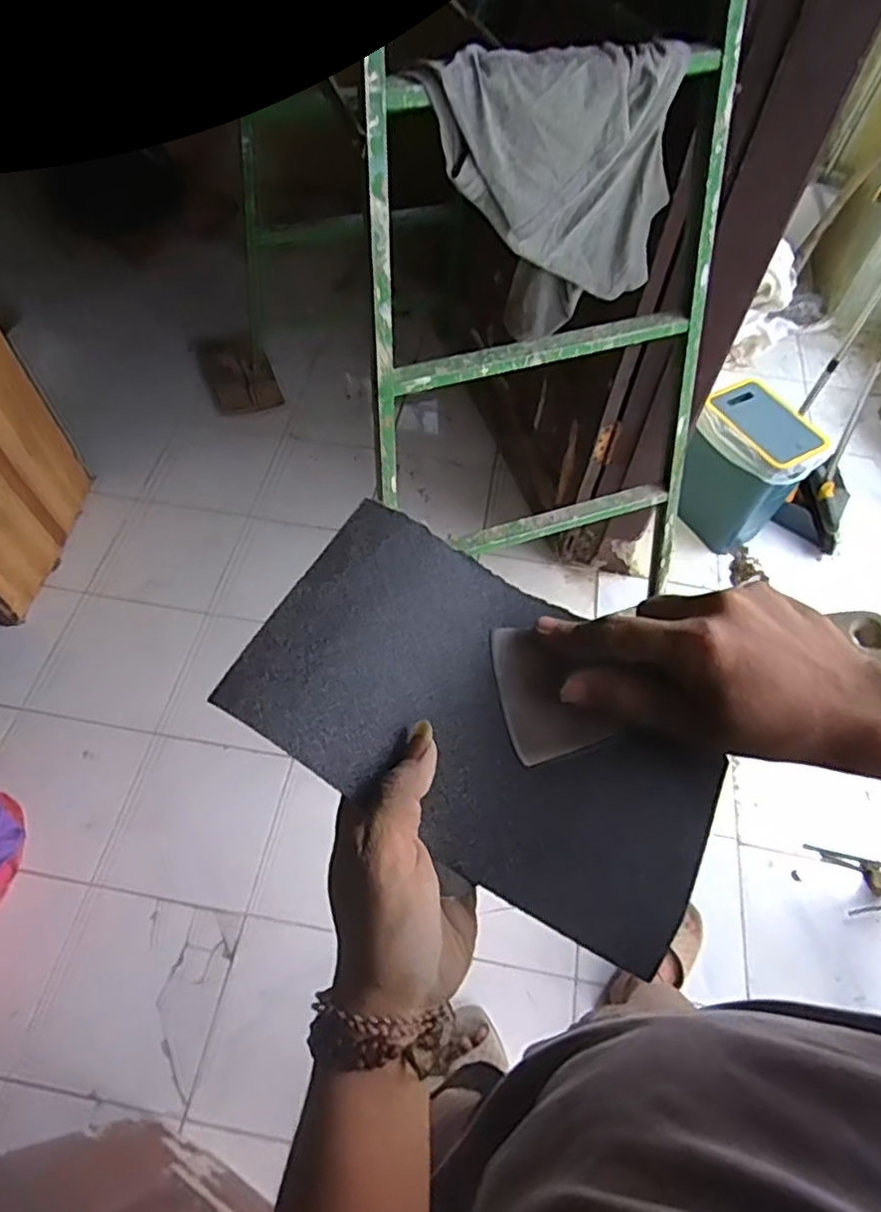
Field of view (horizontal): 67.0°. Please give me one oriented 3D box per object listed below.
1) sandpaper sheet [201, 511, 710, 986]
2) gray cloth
[{"bbox_3d":[0.026,0.050,0.316,0.219,0.027,0.139,33,60,-4],"label":"sandpaper sheet"},{"bbox_3d":[0.129,-0.497,0.850,0.320,0.348,0.108,-21,61,-14],"label":"gray cloth"}]

